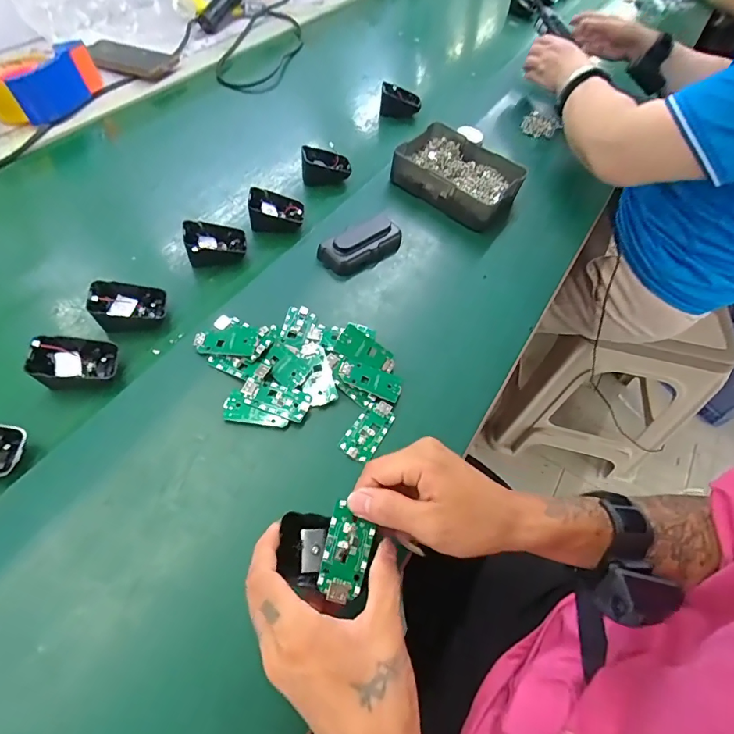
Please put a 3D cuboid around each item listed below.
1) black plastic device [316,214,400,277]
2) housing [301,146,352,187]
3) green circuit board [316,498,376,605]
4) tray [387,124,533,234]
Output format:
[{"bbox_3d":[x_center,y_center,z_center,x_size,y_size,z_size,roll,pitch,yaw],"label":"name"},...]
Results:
[{"bbox_3d":[-0.005,-0.153,0.538,0.054,0.033,0.108,41,62,18],"label":"black plastic device"},{"bbox_3d":[-0.056,-0.282,0.616,0.066,0.030,0.038,0,58,-7],"label":"housing"},{"bbox_3d":[-0.014,0.125,0.298,0.032,0.004,0.060,20,64,-6],"label":"green circuit board"},{"bbox_3d":[0.128,-0.268,0.621,0.171,0.047,0.130,30,59,12],"label":"tray"}]

